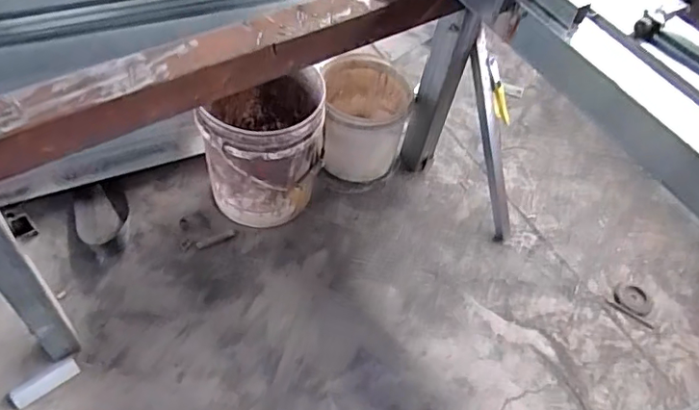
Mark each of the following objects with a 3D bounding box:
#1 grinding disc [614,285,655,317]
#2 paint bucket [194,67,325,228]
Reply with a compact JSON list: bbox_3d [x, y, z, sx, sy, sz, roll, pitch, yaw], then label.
[{"bbox_3d":[0.739,0.246,1.466,0.093,0.016,0.085,33,58,19],"label":"grinding disc"},{"bbox_3d":[-0.219,-0.156,1.478,0.291,0.412,0.309,5,53,-4],"label":"paint bucket"}]

